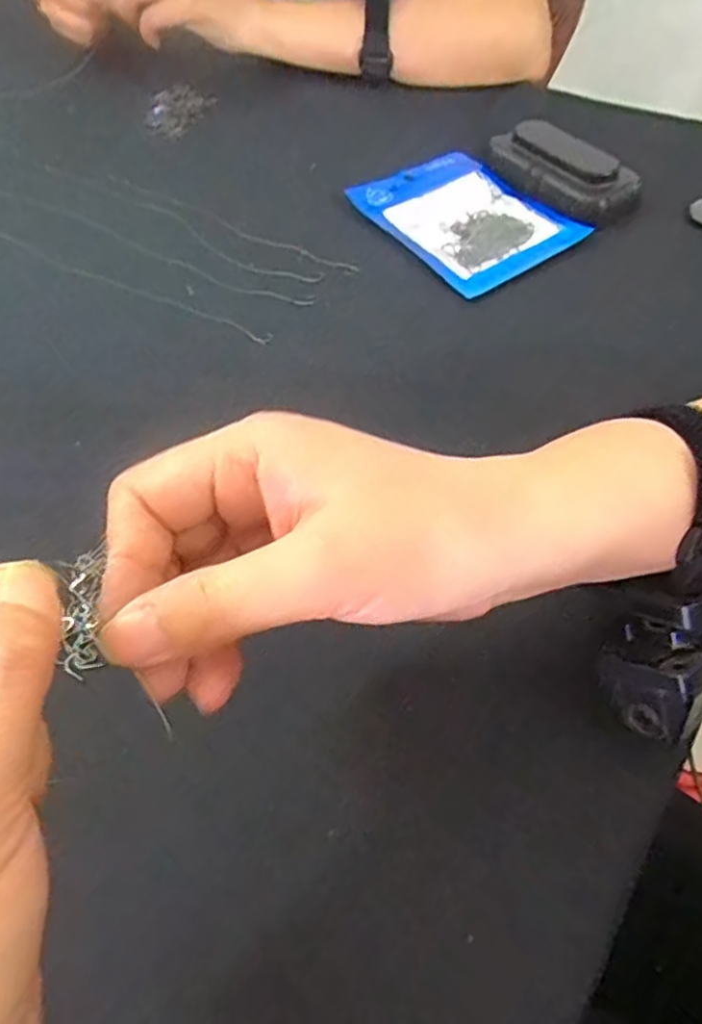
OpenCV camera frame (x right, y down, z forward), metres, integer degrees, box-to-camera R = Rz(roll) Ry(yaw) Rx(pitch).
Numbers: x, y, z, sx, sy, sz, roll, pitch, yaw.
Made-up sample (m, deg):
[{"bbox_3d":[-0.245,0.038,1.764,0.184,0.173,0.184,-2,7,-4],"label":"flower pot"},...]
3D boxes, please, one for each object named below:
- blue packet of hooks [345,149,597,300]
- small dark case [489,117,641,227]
[{"bbox_3d":[0.074,-0.196,0.436,0.097,0.005,0.134,-31,59,-16],"label":"blue packet of hooks"},{"bbox_3d":[0.138,-0.228,0.440,0.041,0.027,0.110,-32,59,-17],"label":"small dark case"}]

